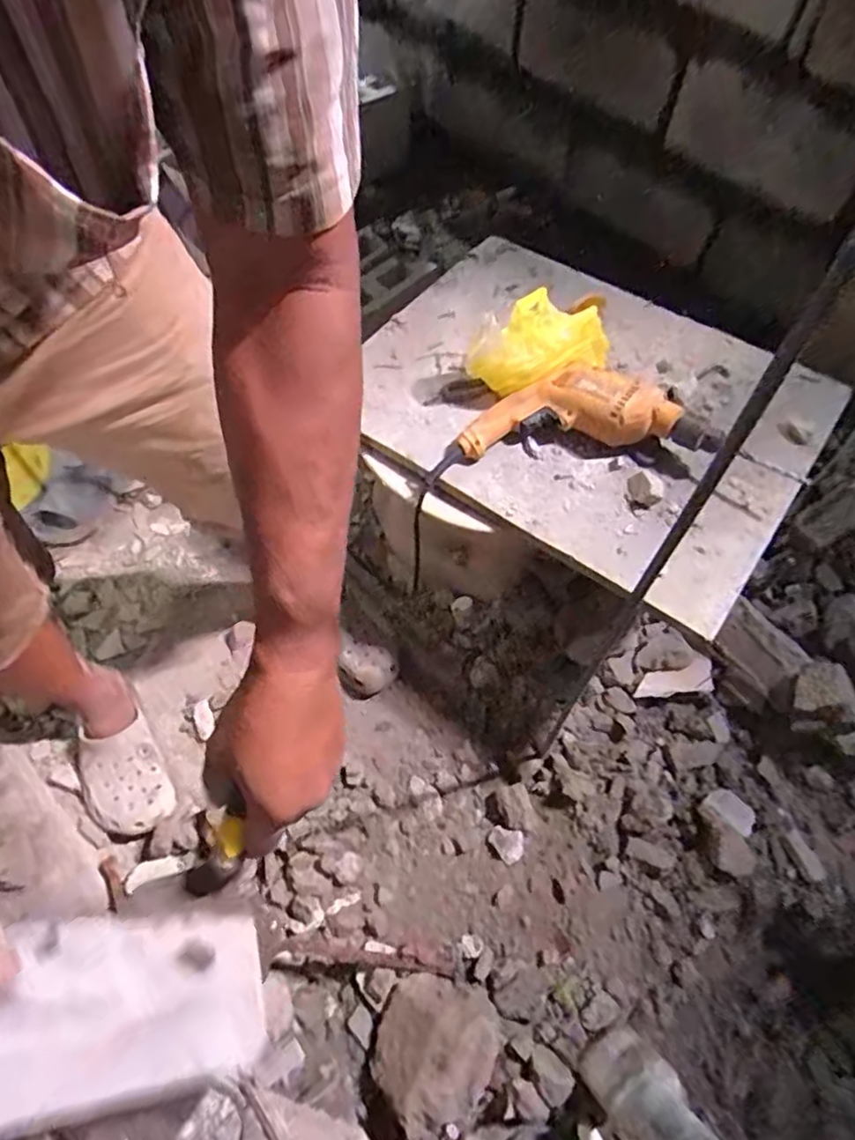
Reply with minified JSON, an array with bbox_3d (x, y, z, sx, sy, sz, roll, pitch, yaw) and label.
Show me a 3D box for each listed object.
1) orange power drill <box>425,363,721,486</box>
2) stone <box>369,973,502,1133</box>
[{"bbox_3d":[0.180,-0.195,0.805,0.347,0.067,0.143,2,62,0],"label":"orange power drill"},{"bbox_3d":[0.004,0.535,0.709,0.124,0.053,0.136,1,62,-1],"label":"stone"}]

